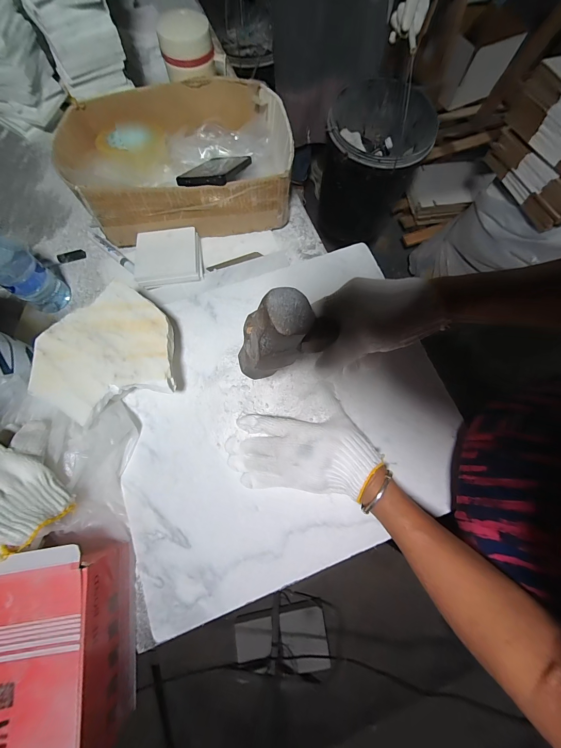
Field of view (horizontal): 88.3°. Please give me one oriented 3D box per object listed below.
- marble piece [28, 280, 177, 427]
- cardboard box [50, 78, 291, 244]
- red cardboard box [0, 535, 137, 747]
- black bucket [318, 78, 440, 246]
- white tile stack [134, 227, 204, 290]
[{"bbox_3d":[-0.227,-0.030,0.372,0.169,0.015,0.162,-24,74,-8],"label":"marble piece"},{"bbox_3d":[-0.172,-0.371,0.512,0.367,0.106,0.237,-9,72,-4],"label":"cardboard box"},{"bbox_3d":[-0.307,0.303,0.306,0.247,0.101,0.203,-10,72,-4],"label":"red cardboard box"},{"bbox_3d":[0.312,-0.723,1.046,0.309,0.374,0.347,21,73,6],"label":"black bucket"},{"bbox_3d":[-0.190,-0.198,0.496,0.102,0.032,0.100,-10,72,-4],"label":"white tile stack"}]

